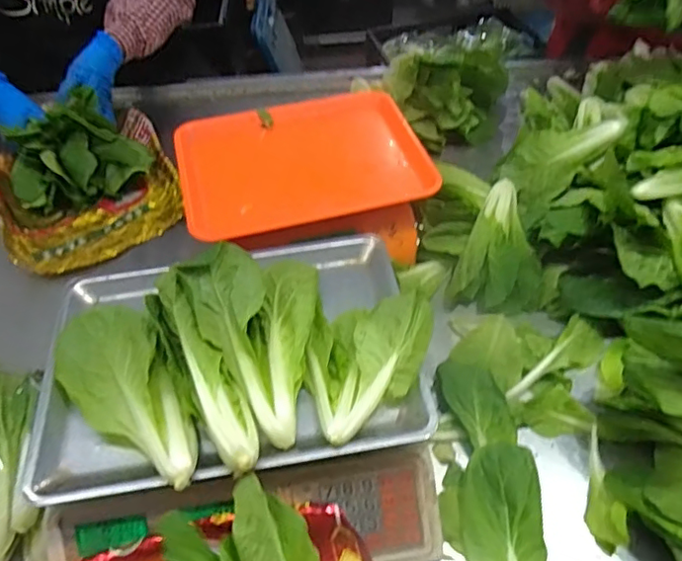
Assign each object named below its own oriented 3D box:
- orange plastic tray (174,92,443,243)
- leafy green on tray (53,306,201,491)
[{"bbox_3d":[-0.050,-0.156,0.736,0.299,0.032,0.228,-16,50,-11],"label":"orange plastic tray"},{"bbox_3d":[-0.187,0.098,0.512,0.090,0.036,0.210,-31,54,-23],"label":"leafy green on tray"}]

